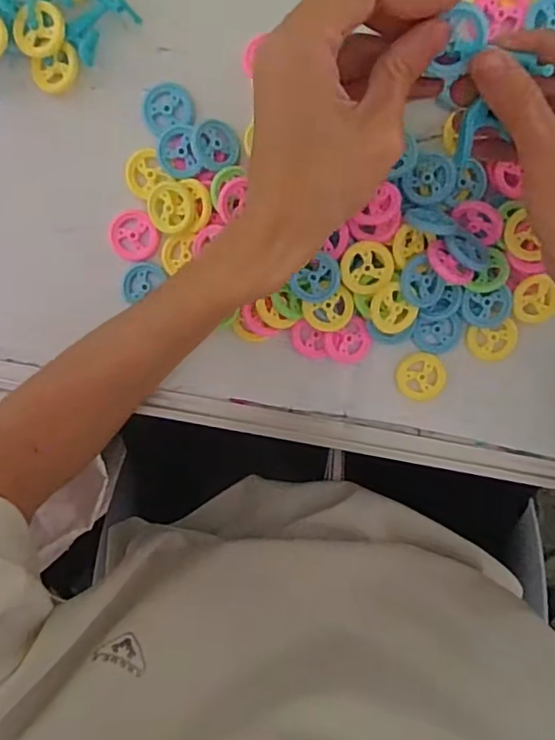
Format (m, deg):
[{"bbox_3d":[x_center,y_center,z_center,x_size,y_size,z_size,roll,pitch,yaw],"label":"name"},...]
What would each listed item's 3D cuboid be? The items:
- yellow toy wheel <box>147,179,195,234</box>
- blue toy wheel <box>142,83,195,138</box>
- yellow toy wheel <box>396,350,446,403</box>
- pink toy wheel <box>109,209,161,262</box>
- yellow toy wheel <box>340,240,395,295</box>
[{"bbox_3d":[-0.062,-0.096,0.331,0.028,0.010,0.030,0,100,2],"label":"yellow toy wheel"},{"bbox_3d":[-0.063,-0.150,0.323,0.029,0.005,0.028,0,100,2],"label":"blue toy wheel"},{"bbox_3d":[0.088,0.004,0.348,0.031,0.004,0.030,0,100,2],"label":"yellow toy wheel"},{"bbox_3d":[-0.086,-0.081,0.339,0.030,0.008,0.029,5,100,1],"label":"pink toy wheel"},{"bbox_3d":[0.051,-0.057,0.318,0.029,0.004,0.029,0,100,2],"label":"yellow toy wheel"}]

